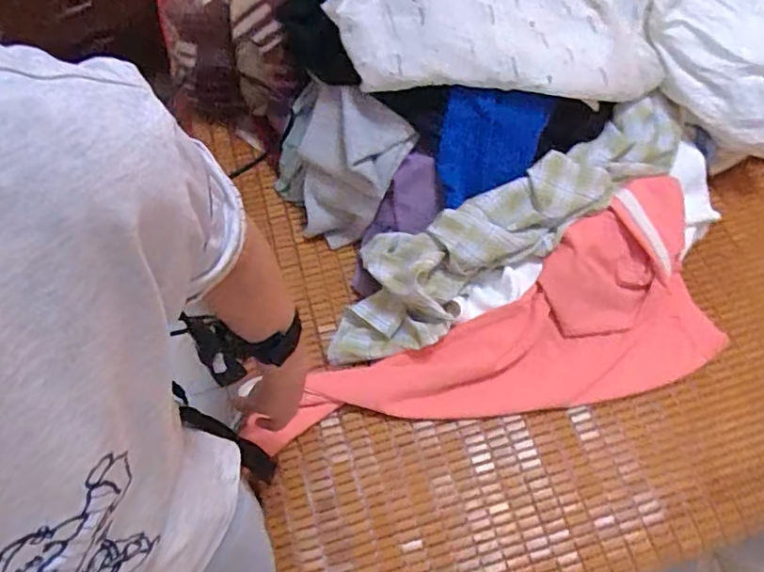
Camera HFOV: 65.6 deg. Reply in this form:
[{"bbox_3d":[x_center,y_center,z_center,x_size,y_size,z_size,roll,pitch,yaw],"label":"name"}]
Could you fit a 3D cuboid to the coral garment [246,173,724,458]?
[{"bbox_3d":[0.177,0.088,0.886,0.711,0.123,0.259,-23,63,-4],"label":"coral garment"}]

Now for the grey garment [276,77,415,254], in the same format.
[{"bbox_3d":[-0.082,-0.196,0.965,0.232,0.210,0.149,30,67,18],"label":"grey garment"}]

